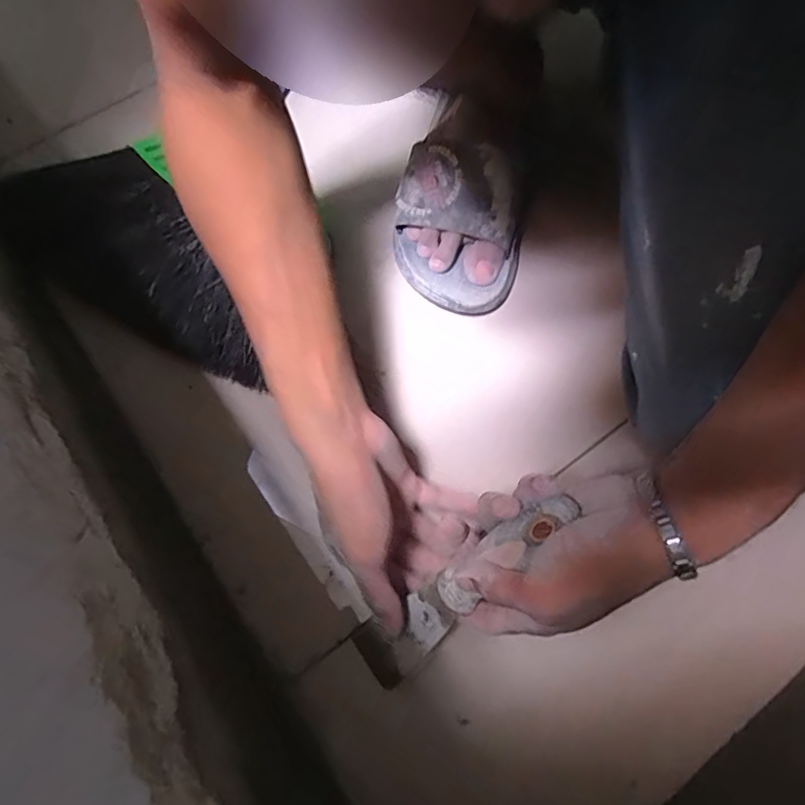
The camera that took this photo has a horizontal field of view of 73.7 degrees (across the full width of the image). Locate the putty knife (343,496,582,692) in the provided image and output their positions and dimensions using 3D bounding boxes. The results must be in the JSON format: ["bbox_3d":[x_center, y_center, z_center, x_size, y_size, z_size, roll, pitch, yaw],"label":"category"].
[{"bbox_3d":[0.030,0.120,0.342,0.042,0.194,0.015,47,32,17],"label":"putty knife"}]

